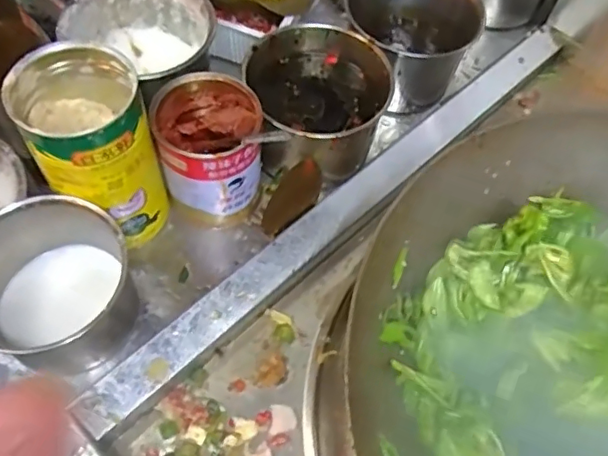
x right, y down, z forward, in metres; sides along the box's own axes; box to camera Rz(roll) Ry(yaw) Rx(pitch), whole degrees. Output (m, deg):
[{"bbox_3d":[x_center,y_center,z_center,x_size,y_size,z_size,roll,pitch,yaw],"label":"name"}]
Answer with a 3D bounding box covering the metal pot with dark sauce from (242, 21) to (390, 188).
[{"bbox_3d":[0.012,-0.136,0.628,0.145,0.102,0.155,2,60,-3],"label":"metal pot with dark sauce"}]

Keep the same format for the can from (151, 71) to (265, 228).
[{"bbox_3d":[-0.095,-0.076,0.580,0.095,0.129,0.105,-19,63,-15],"label":"can"}]

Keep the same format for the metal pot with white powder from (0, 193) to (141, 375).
[{"bbox_3d":[-0.227,0.048,0.518,0.132,0.105,0.136,2,60,-3],"label":"metal pot with white powder"}]

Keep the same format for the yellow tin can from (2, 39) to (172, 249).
[{"bbox_3d":[-0.191,-0.066,0.526,0.099,0.181,0.101,-27,65,-18],"label":"yellow tin can"}]

